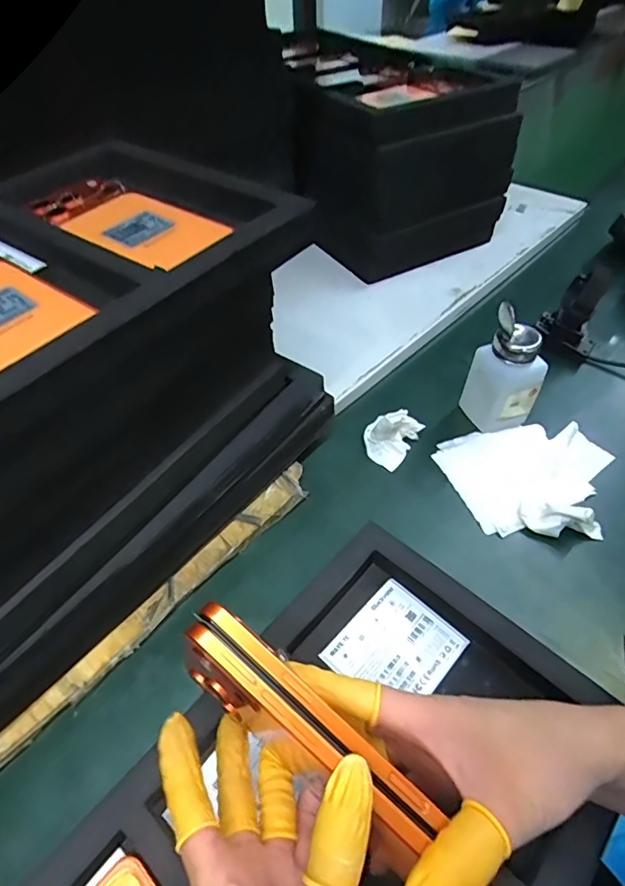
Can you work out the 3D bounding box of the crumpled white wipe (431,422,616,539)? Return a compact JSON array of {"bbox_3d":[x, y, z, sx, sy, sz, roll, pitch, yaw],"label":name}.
[{"bbox_3d":[0.200,0.028,0.445,0.145,0.027,0.116,-9,48,-6],"label":"crumpled white wipe"}]

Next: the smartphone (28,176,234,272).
[{"bbox_3d":[-0.125,-0.155,0.344,0.151,0.009,0.070,31,56,26],"label":"smartphone"}]

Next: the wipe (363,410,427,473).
[{"bbox_3d":[0.076,-0.013,0.477,0.047,0.035,0.062,28,55,25],"label":"wipe"}]

